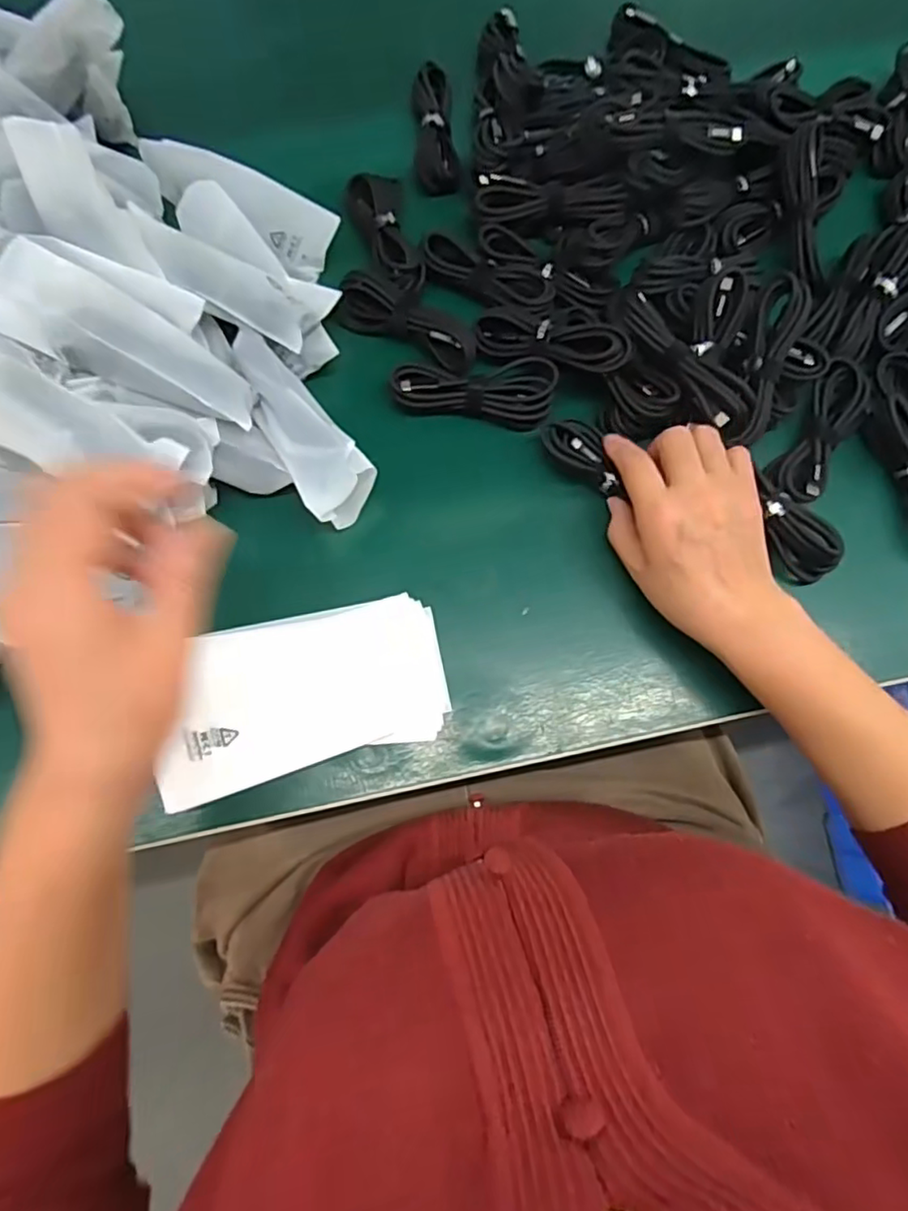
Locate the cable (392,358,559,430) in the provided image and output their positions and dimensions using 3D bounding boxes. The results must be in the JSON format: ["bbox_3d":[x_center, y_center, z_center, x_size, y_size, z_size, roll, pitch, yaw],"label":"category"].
[{"bbox_3d":[0.014,-0.146,0.429,0.109,0.023,0.041,0,76,-1],"label":"cable"}]

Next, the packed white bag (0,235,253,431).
[{"bbox_3d":[-0.192,-0.154,0.375,0.142,0.026,0.047,25,75,-19],"label":"packed white bag"}]

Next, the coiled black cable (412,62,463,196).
[{"bbox_3d":[-0.014,-0.368,0.483,0.032,0.023,0.104,-4,76,-2],"label":"coiled black cable"}]

